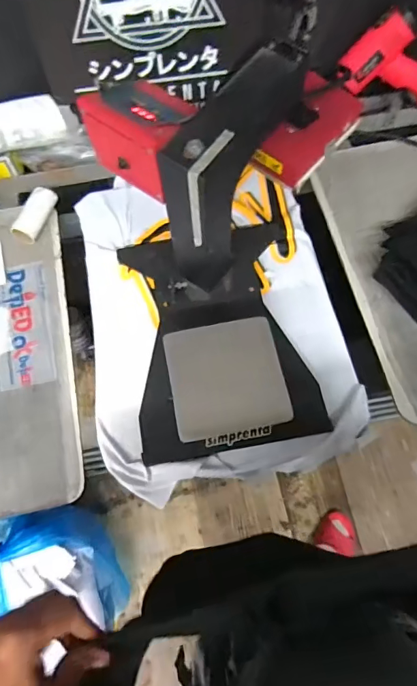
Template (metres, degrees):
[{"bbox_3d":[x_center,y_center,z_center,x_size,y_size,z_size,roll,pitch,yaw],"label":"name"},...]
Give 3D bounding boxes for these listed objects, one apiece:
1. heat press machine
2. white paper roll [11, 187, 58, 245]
[{"bbox_3d":[0.009,-0.081,0.570,0.275,0.294,0.420,-9,71,-2],"label":"heat press machine"},{"bbox_3d":[-0.320,-0.238,0.768,0.040,0.035,0.107,18,73,7],"label":"white paper roll"}]

